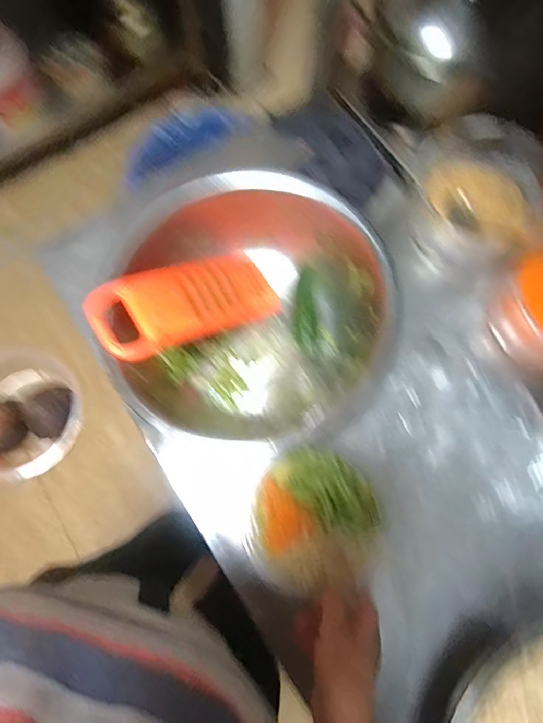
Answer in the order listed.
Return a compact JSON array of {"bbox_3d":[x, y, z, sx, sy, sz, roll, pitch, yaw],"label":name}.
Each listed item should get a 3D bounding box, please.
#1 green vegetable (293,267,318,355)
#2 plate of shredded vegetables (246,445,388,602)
[{"bbox_3d":[0.046,-0.067,0.561,0.030,0.030,0.109,0,76,1],"label":"green vegetable"},{"bbox_3d":[0.046,0.179,0.472,0.154,0.037,0.152,-7,71,21],"label":"plate of shredded vegetables"}]

